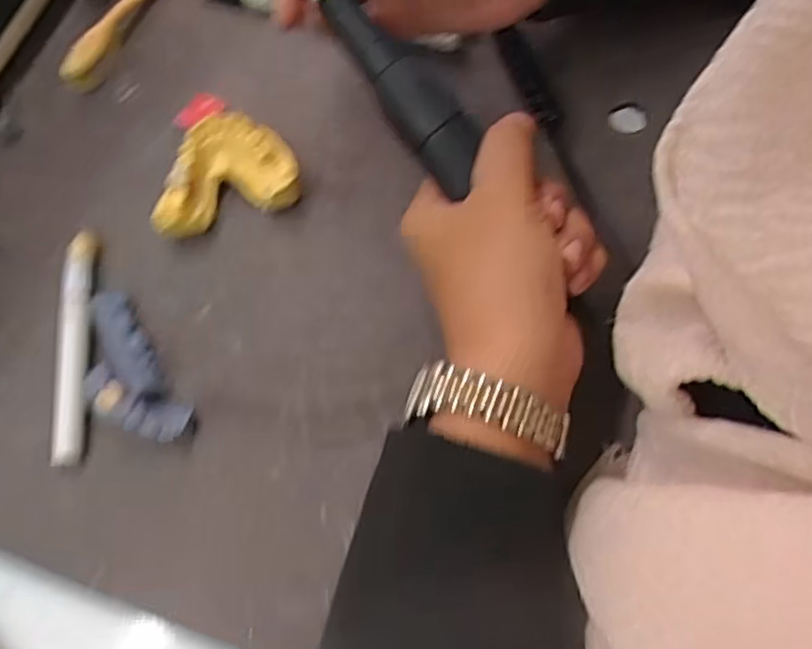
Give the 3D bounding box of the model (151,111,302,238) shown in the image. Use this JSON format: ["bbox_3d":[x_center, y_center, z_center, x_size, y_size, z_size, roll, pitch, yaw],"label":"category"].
[{"bbox_3d":[-0.088,-0.070,0.334,0.068,0.029,0.046,-20,70,-5],"label":"model"}]

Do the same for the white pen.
[{"bbox_3d":[-0.148,0.008,0.311,0.015,0.010,0.107,-5,69,1],"label":"white pen"}]

